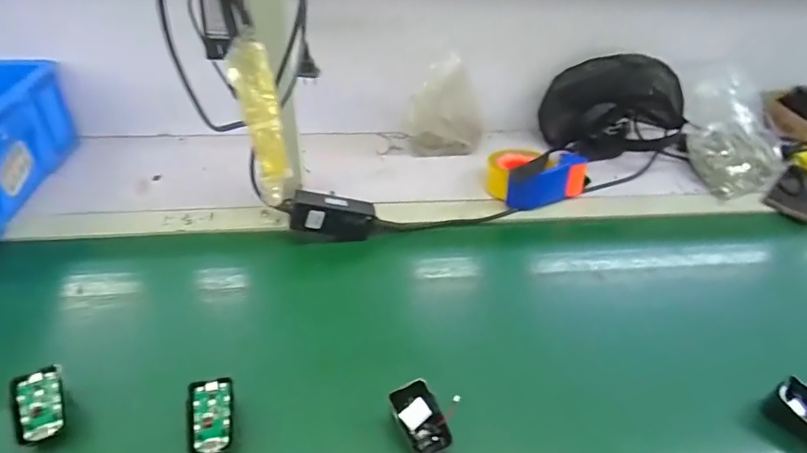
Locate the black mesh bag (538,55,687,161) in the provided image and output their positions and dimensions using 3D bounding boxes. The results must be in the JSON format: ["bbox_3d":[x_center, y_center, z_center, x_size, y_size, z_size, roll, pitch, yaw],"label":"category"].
[{"bbox_3d":[0.388,-0.232,0.894,0.244,0.180,0.120,8,39,5],"label":"black mesh bag"}]

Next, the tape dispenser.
[{"bbox_3d":[0.210,-0.090,0.788,0.138,0.074,0.107,-9,41,-16],"label":"tape dispenser"}]

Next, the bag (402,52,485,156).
[{"bbox_3d":[0.080,-0.212,0.859,0.151,0.158,0.052,3,39,-1],"label":"bag"}]

